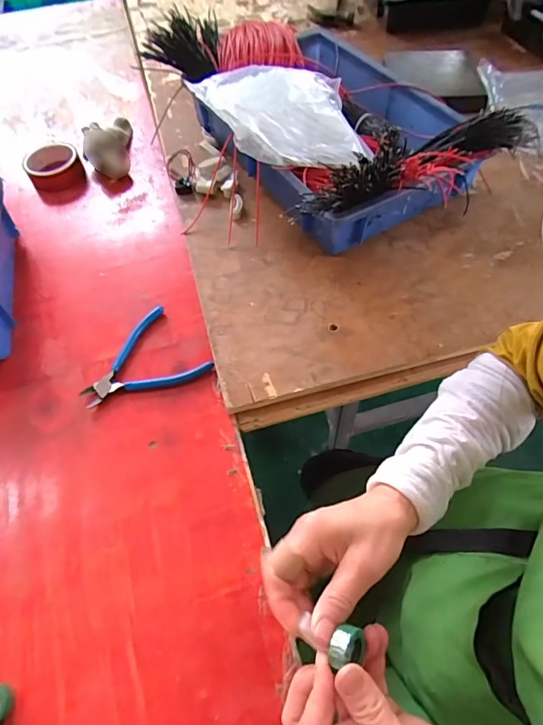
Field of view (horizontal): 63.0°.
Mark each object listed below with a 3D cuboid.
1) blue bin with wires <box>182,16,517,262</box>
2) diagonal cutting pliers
[{"bbox_3d":[0.087,-0.377,0.671,0.327,0.152,0.455,-28,61,-13],"label":"blue bin with wires"},{"bbox_3d":[-0.163,0.003,0.540,0.139,0.014,0.122,-36,63,-17],"label":"diagonal cutting pliers"}]

